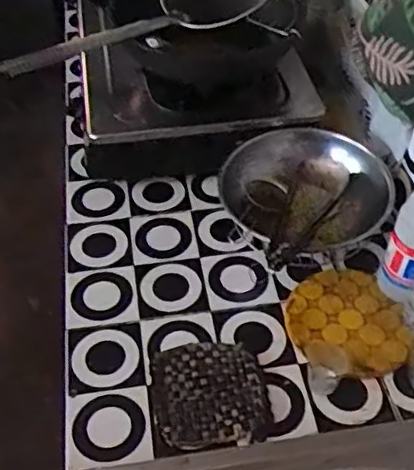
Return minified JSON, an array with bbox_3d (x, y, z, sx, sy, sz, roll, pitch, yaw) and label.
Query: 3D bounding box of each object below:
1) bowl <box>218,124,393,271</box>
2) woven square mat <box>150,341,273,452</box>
[{"bbox_3d":[0.130,-0.048,0.906,0.226,0.111,0.233,0,47,0],"label":"bowl"},{"bbox_3d":[0.004,0.196,0.760,0.139,0.007,0.138,-7,47,-6],"label":"woven square mat"}]

